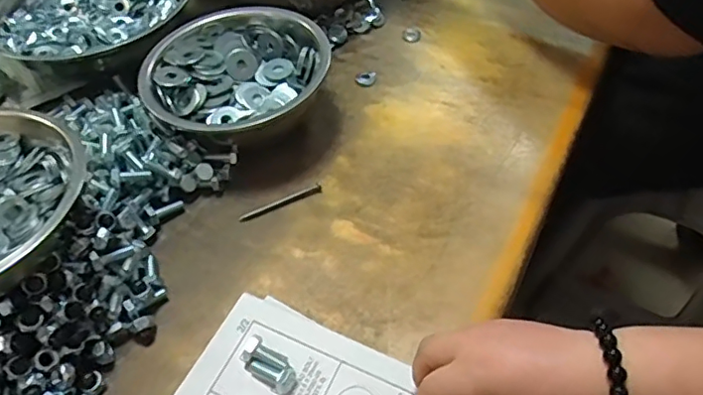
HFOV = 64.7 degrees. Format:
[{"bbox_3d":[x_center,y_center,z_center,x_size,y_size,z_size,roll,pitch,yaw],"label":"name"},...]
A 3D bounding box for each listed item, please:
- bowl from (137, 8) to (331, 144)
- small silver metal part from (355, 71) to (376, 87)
[{"bbox_3d":[-0.114,-0.115,0.535,0.152,0.064,0.163,0,52,0],"label":"bowl"},{"bbox_3d":[0.015,-0.129,0.602,0.022,0.006,0.023,0,58,1],"label":"small silver metal part"}]

